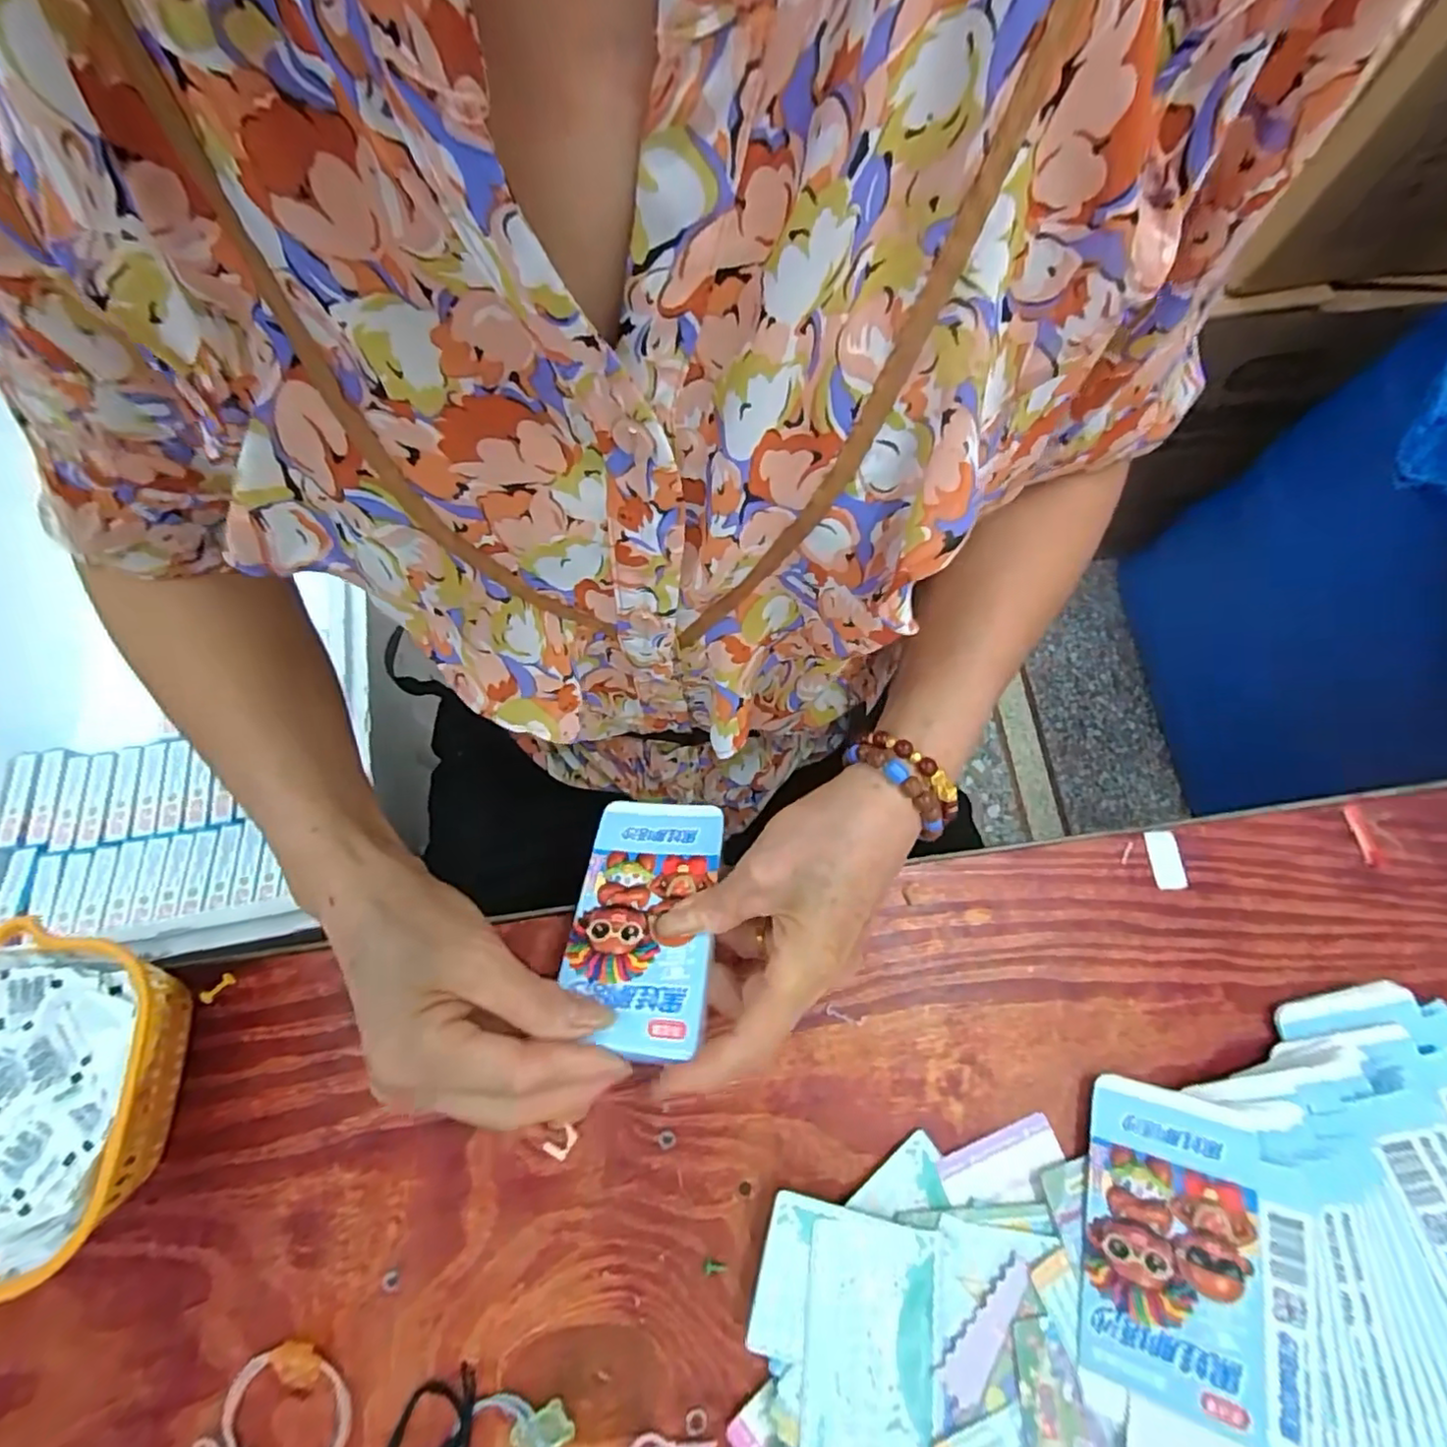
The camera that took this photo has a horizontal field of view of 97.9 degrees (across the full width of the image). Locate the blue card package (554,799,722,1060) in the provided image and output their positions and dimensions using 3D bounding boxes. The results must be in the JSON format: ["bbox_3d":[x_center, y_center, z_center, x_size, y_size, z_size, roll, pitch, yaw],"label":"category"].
[{"bbox_3d":[-0.038,0.089,0.299,0.065,0.004,0.120,1,49,8],"label":"blue card package"}]

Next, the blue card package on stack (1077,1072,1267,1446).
[{"bbox_3d":[0.201,0.233,0.285,0.065,0.004,0.118,5,67,28],"label":"blue card package on stack"}]

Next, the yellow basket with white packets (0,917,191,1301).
[{"bbox_3d":[-0.322,0.173,0.296,0.135,0.064,0.145,0,71,0],"label":"yellow basket with white packets"}]

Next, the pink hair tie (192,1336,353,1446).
[{"bbox_3d":[-0.199,0.309,0.277,0.063,0.012,0.054,-27,73,-9],"label":"pink hair tie"}]

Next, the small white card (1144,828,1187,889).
[{"bbox_3d":[0.257,0.079,0.366,0.017,0.004,0.033,0,71,-1],"label":"small white card"}]

